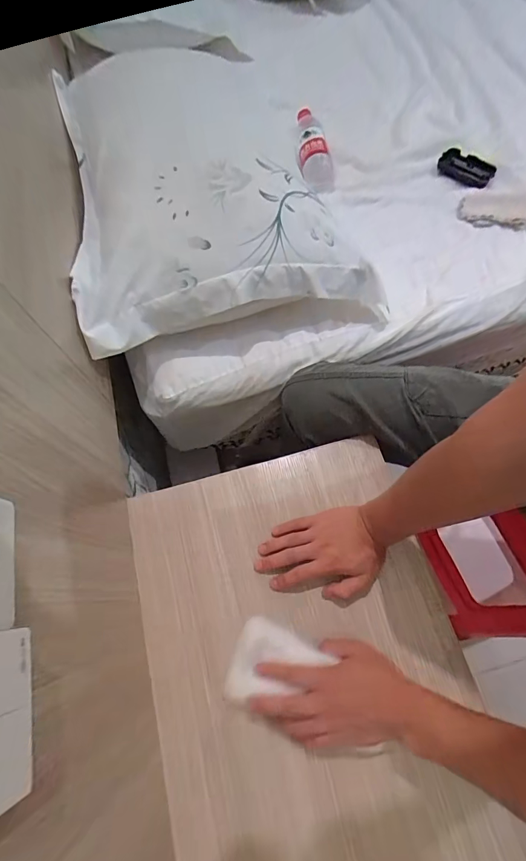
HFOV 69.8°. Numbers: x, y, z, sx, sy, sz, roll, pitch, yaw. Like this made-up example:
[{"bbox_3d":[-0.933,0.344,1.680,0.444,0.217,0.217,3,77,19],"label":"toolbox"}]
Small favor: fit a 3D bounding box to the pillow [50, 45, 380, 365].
[{"bbox_3d":[-0.117,-0.466,0.606,0.414,0.191,0.609,-14,68,-4],"label":"pillow"}]

